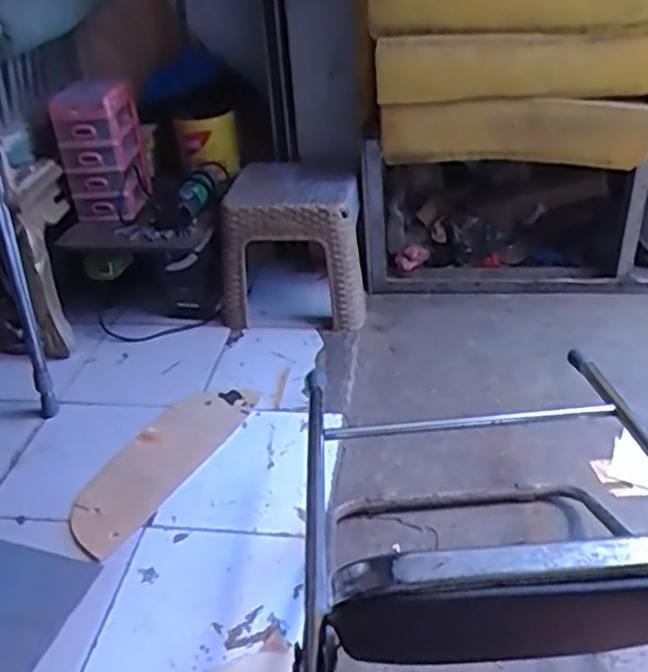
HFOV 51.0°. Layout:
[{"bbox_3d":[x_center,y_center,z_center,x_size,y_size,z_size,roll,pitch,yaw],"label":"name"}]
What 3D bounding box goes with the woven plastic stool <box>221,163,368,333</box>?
[{"bbox_3d":[-0.067,-0.213,1.594,0.321,0.289,0.265,0,36,7],"label":"woven plastic stool"}]

